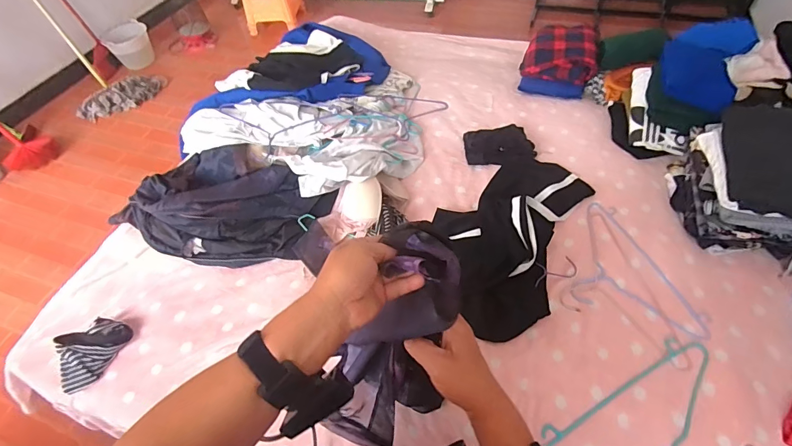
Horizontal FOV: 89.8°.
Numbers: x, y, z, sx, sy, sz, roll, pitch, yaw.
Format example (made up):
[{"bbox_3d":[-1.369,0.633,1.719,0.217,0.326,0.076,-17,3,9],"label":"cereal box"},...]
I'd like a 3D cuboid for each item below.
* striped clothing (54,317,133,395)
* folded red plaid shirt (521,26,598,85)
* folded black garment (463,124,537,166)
[{"bbox_3d":[-0.679,0.281,0.898,0.158,0.063,0.125,-20,54,-10],"label":"striped clothing"},{"bbox_3d":[0.576,-0.588,1.380,0.238,0.085,0.222,17,56,18],"label":"folded red plaid shirt"},{"bbox_3d":[0.316,-0.245,1.225,0.211,0.030,0.158,-11,53,-3],"label":"folded black garment"}]

